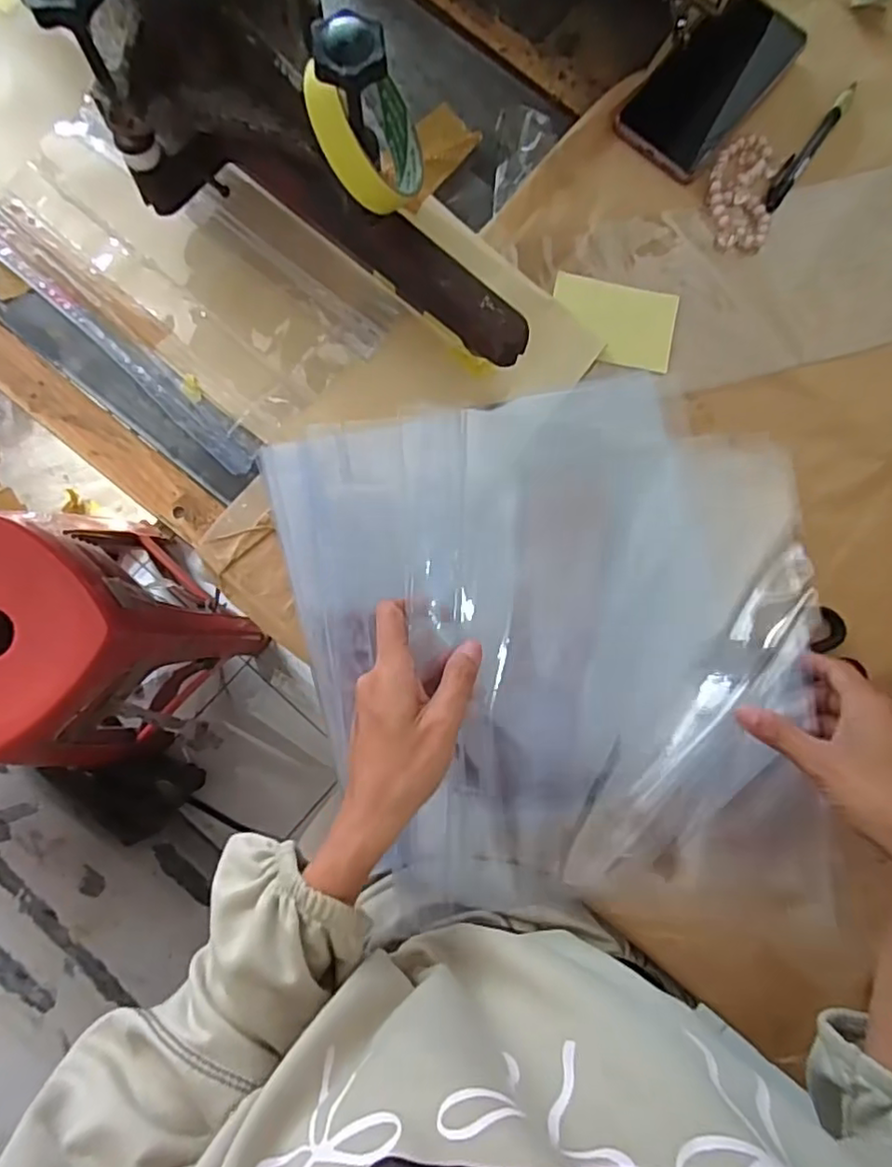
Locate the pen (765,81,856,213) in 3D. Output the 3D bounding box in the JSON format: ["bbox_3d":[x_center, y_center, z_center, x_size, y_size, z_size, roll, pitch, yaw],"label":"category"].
[{"bbox_3d":[0.288,-0.347,0.490,0.016,0.008,0.130,36,82,2],"label":"pen"}]

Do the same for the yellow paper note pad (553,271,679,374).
[{"bbox_3d":[0.125,-0.194,0.456,0.091,0.004,0.065,10,82,-2],"label":"yellow paper note pad"}]

